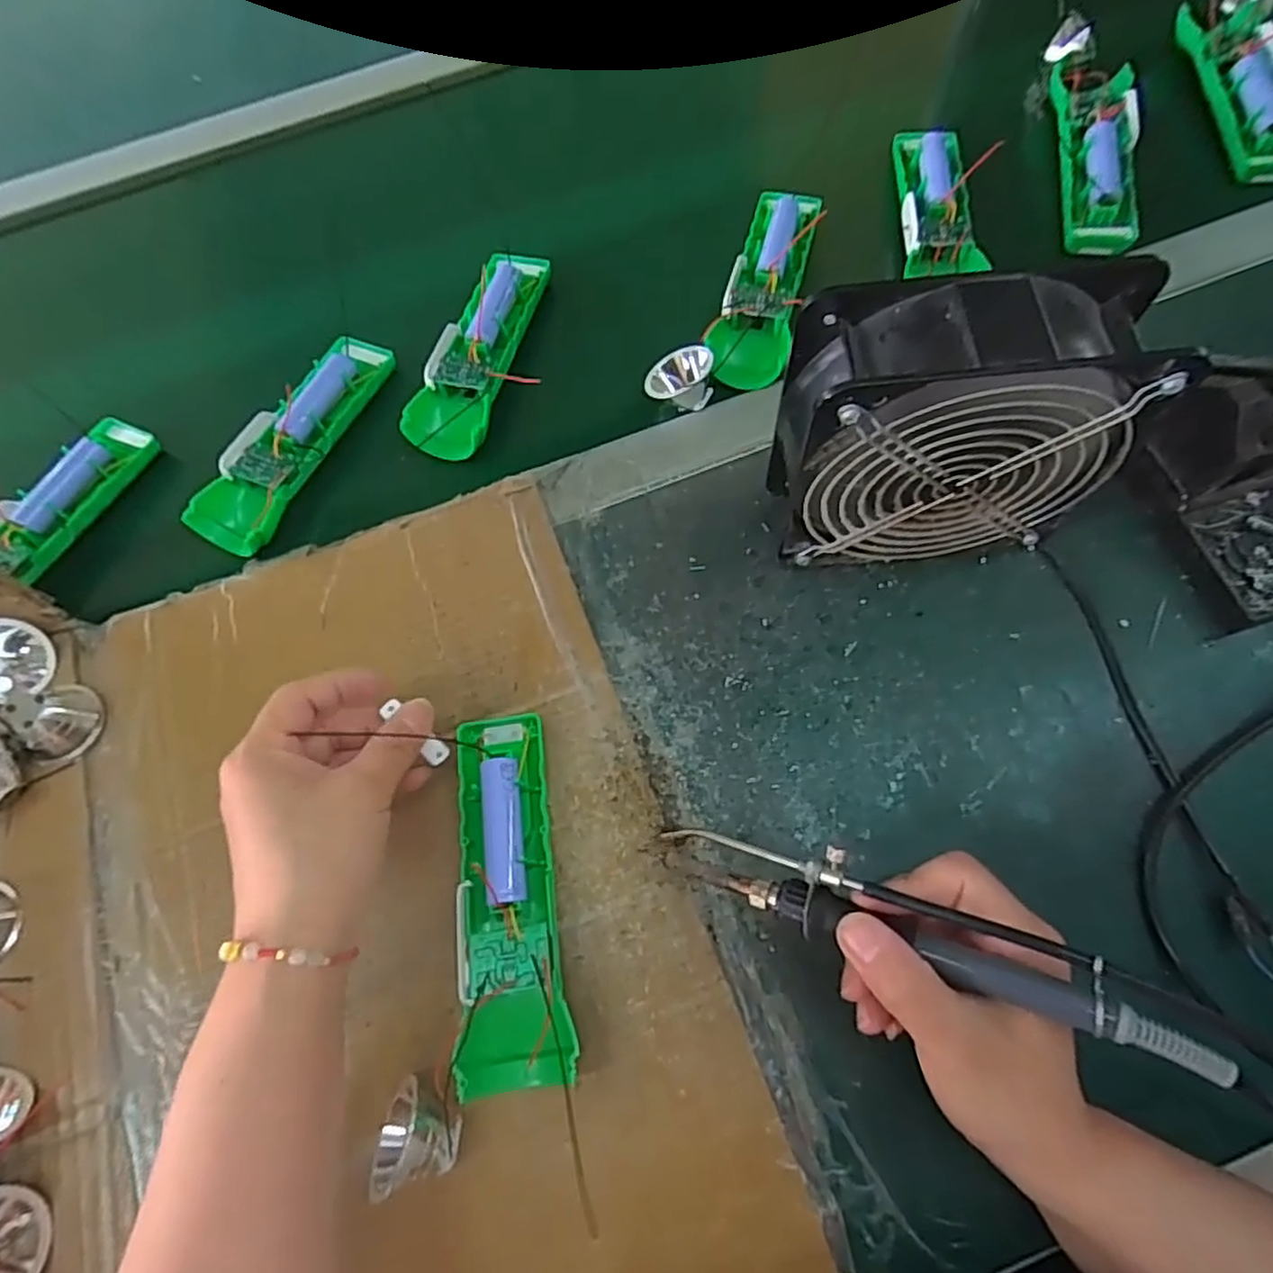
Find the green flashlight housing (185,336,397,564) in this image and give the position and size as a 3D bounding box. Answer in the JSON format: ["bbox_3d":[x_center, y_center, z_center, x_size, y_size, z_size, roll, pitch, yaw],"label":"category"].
[{"bbox_3d":[-0.214,-0.126,0.441,0.048,0.026,0.156,25,72,13],"label":"green flashlight housing"}]

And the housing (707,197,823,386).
[{"bbox_3d":[0.082,-0.224,0.456,0.048,0.034,0.146,12,70,9],"label":"housing"}]

